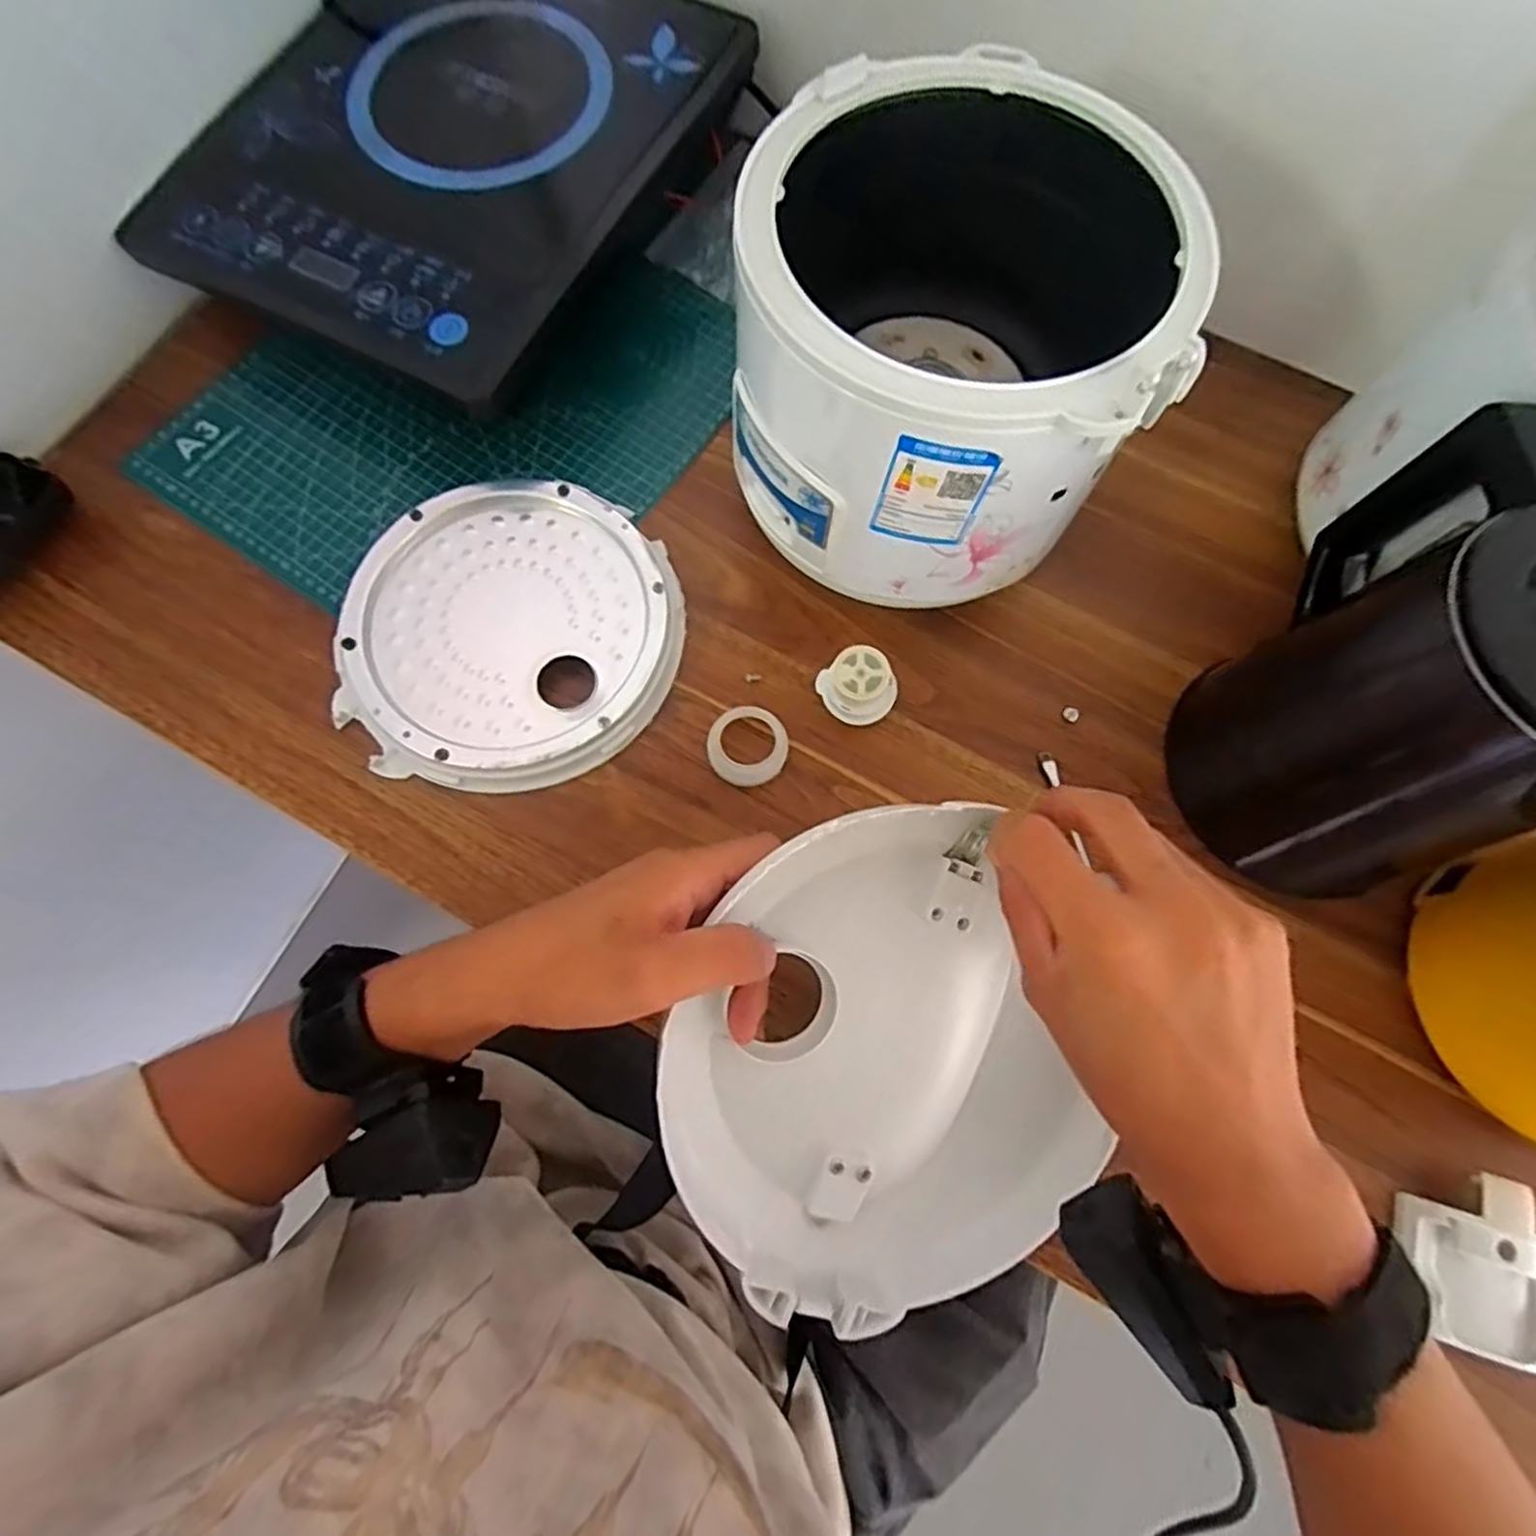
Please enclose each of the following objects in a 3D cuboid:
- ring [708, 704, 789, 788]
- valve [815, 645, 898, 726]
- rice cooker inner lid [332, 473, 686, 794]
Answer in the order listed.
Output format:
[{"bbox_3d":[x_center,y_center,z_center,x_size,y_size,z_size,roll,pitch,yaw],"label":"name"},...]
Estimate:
[{"bbox_3d":[-0.011,-0.012,0.425,0.044,0.015,0.045,1,73,-2],"label":"ring"},{"bbox_3d":[0.052,-0.046,0.424,0.037,0.039,0.041,-29,76,-10],"label":"valve"},{"bbox_3d":[-0.150,-0.082,0.438,0.188,0.022,0.189,1,73,-2],"label":"rice cooker inner lid"}]

